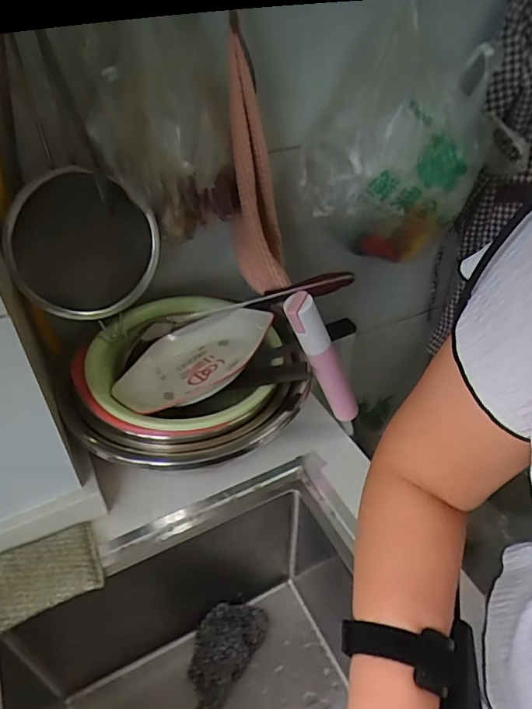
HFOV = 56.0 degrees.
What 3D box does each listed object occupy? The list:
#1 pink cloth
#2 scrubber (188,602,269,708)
[{"bbox_3d":[-0.005,-0.223,0.640,0.072,0.266,0.097,0,40,1],"label":"pink cloth"},{"bbox_3d":[-0.059,0.390,0.666,0.076,0.038,0.139,24,46,27],"label":"scrubber"}]

